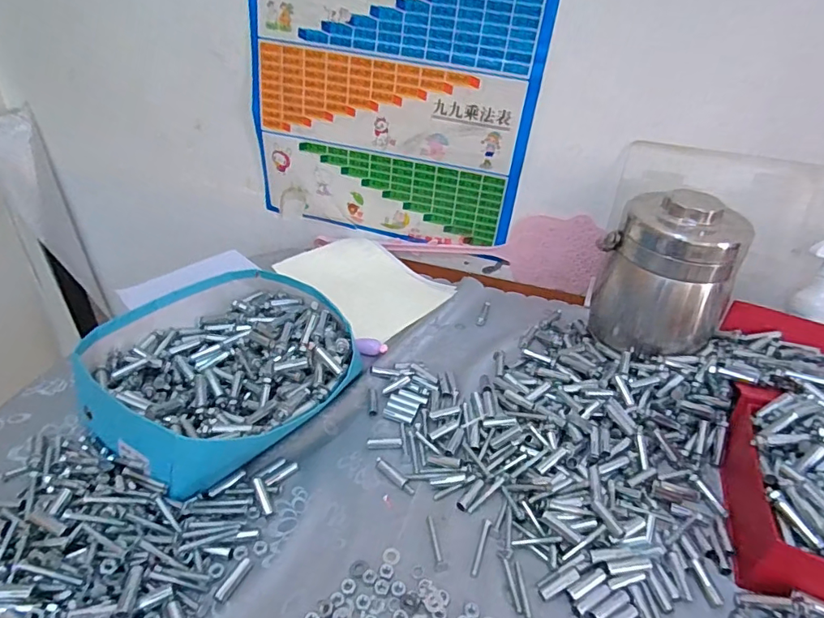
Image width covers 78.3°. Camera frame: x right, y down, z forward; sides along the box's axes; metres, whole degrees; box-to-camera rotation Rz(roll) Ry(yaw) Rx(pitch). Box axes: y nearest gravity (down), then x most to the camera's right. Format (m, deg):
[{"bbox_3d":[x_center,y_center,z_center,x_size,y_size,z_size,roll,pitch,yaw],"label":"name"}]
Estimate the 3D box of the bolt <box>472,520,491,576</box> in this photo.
[{"bbox_3d":[0.067,0.228,0.485,0.006,0.004,0.057,15,37,15],"label":"bolt"}]

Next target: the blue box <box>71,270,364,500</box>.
[{"bbox_3d":[-0.224,0.068,0.611,0.285,0.082,0.283,29,42,30],"label":"blue box"}]

